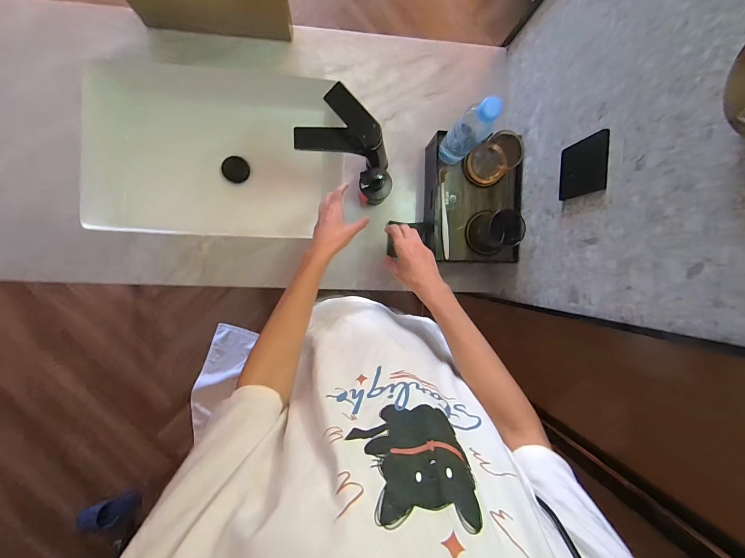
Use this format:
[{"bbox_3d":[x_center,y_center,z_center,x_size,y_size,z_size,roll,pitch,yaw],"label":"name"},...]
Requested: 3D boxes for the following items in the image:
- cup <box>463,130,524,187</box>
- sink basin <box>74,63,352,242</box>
[{"bbox_3d":[0.237,-0.235,0.641,0.078,0.082,0.075,0,92,-6],"label":"cup"},{"bbox_3d":[-0.355,-0.289,0.776,0.529,0.145,0.350,1,92,-6],"label":"sink basin"}]

